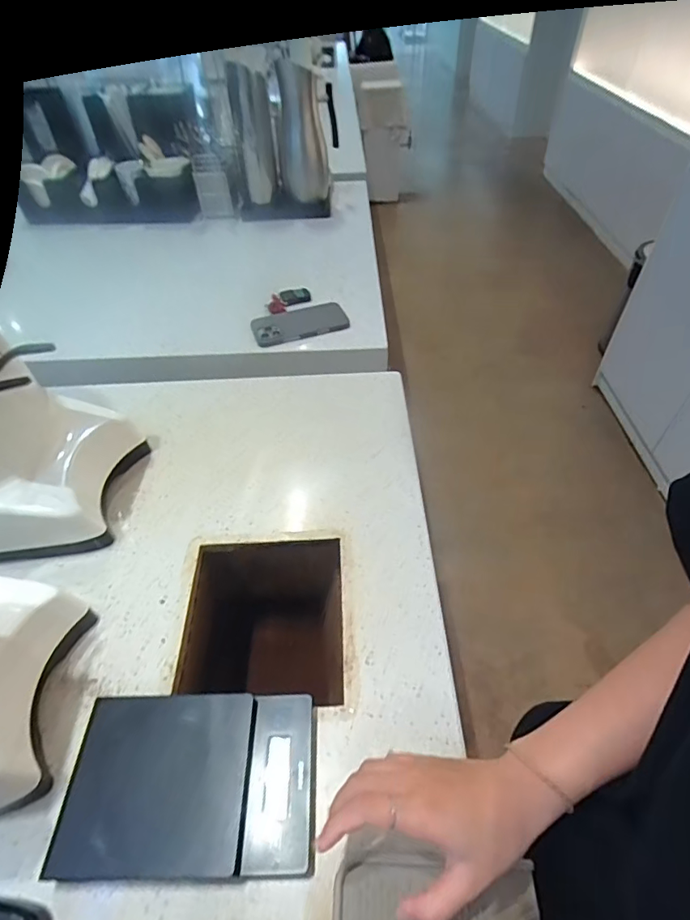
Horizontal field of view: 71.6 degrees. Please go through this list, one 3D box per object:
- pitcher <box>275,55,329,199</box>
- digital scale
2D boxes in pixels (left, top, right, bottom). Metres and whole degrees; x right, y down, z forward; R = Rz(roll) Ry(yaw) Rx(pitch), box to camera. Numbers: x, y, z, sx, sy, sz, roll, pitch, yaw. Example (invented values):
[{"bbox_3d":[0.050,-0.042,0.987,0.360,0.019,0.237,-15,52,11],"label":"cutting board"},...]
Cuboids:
[{"bbox_3d":[-0.097,-0.745,1.085,0.106,0.260,0.107,-5,48,-1],"label":"pitcher"},{"bbox_3d":[-0.120,0.256,0.384,0.186,0.029,0.118,-2,48,1],"label":"digital scale"}]

